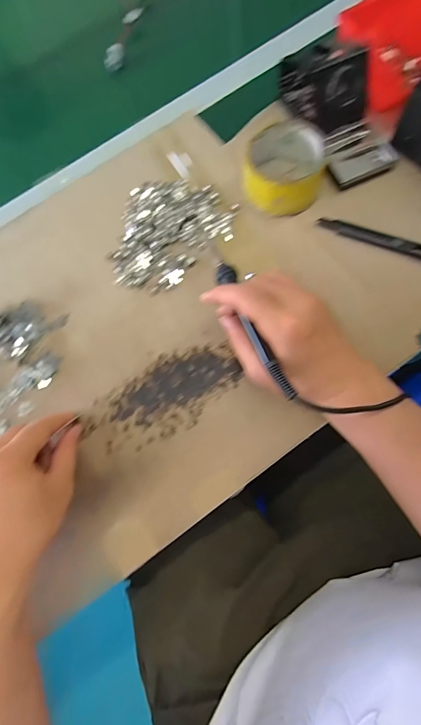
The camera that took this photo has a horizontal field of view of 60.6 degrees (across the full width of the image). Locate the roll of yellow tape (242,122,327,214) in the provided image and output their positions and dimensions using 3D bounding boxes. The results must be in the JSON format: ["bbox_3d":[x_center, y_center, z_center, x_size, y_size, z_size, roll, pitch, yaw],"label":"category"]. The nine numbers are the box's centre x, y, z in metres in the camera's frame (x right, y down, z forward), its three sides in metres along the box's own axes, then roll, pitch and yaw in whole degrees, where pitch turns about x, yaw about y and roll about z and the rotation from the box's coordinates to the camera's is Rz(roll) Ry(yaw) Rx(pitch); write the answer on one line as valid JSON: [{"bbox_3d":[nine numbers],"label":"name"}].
[{"bbox_3d":[0.081,-0.211,0.398,0.082,0.053,0.081,0,72,1],"label":"roll of yellow tape"}]

